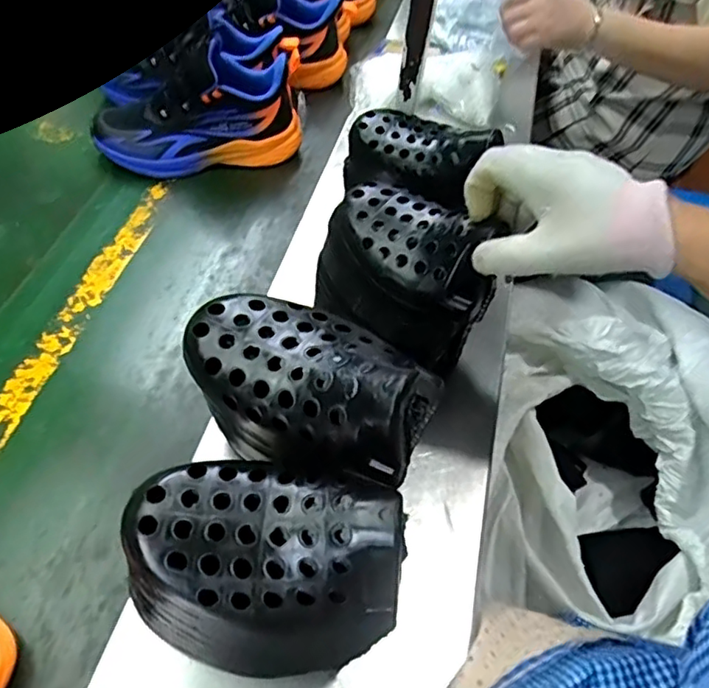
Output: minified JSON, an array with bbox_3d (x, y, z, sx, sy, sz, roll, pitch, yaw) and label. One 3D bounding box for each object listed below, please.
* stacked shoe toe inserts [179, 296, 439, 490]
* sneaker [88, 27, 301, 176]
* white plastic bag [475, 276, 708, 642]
[{"bbox_3d":[-0.029,0.013,0.320,0.141,0.058,0.090,26,56,11],"label":"stacked shoe toe inserts"},{"bbox_3d":[-0.179,-0.279,0.692,0.248,0.127,0.107,-15,56,-16],"label":"sneaker"},{"bbox_3d":[0.416,0.177,0.887,0.552,0.267,0.486,-9,57,-13],"label":"white plastic bag"}]

